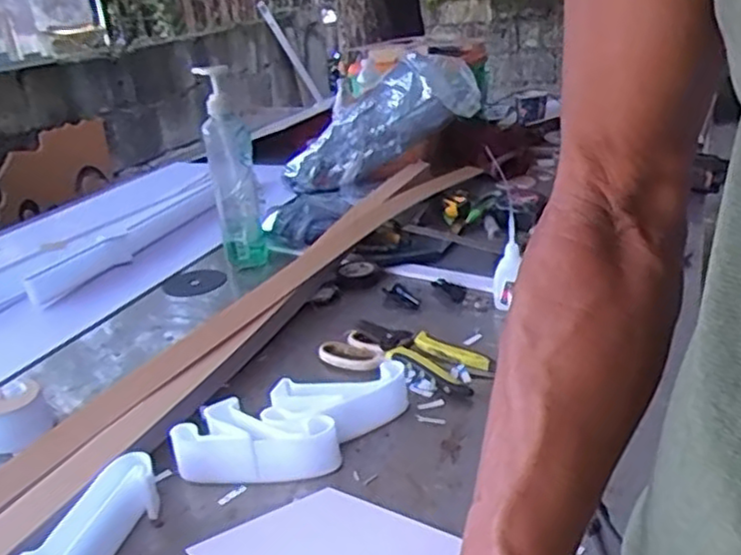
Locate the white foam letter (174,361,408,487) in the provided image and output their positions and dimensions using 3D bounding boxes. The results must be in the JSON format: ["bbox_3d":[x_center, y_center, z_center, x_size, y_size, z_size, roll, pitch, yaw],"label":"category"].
[{"bbox_3d":[-0.064,0.130,0.607,0.203,0.041,0.093,-9,24,-8],"label":"white foam letter"}]

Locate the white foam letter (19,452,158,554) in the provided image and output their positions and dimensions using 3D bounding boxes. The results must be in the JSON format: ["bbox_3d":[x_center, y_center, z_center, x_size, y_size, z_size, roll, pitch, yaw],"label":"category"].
[{"bbox_3d":[-0.199,0.184,0.511,0.041,0.042,0.127,4,26,20],"label":"white foam letter"}]

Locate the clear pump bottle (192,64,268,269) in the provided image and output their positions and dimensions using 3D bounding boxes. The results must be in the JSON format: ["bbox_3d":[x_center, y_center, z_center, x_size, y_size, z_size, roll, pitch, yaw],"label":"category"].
[{"bbox_3d":[-0.197,-0.156,0.992,0.063,0.273,0.064,-10,24,-9],"label":"clear pump bottle"}]

